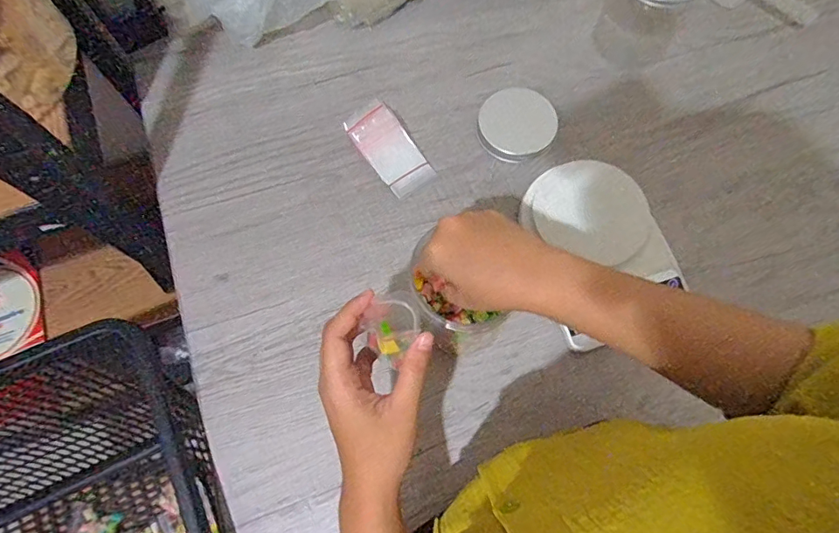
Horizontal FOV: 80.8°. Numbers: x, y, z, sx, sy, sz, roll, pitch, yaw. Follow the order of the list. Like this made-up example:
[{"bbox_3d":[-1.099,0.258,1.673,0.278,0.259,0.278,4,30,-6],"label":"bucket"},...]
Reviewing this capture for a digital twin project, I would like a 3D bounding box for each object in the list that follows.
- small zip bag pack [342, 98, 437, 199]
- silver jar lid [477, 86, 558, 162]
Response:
[{"bbox_3d":[-0.034,-0.130,0.542,0.054,0.026,0.106,-36,74,-10],"label":"small zip bag pack"},{"bbox_3d":[0.108,-0.157,0.545,0.083,0.013,0.082,0,71,1],"label":"silver jar lid"}]

